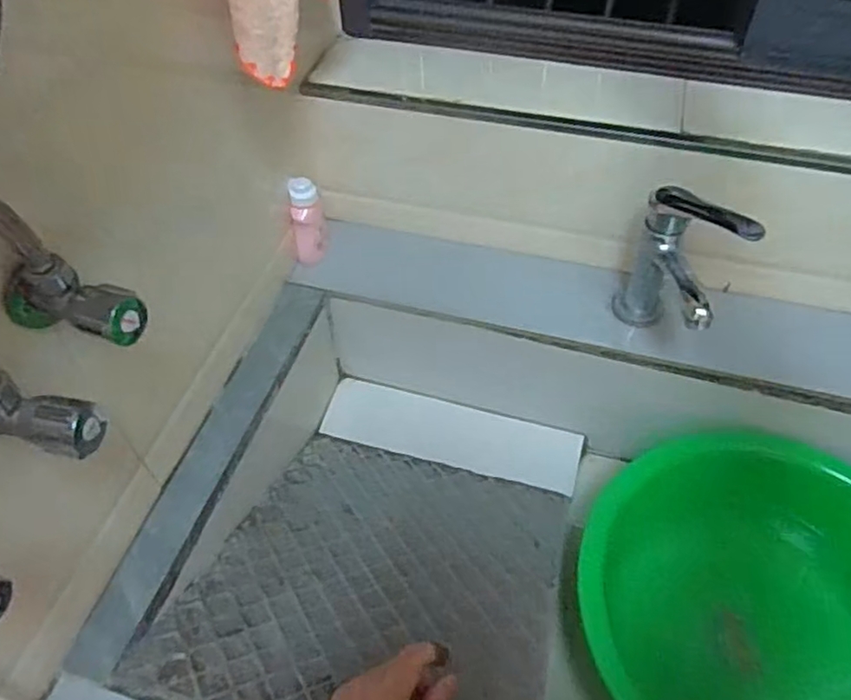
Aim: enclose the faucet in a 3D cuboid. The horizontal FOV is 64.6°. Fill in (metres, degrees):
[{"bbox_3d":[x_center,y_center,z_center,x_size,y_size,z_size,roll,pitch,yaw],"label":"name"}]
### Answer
[{"bbox_3d":[0.247,-0.062,0.695,0.117,0.177,0.103,34,60,26],"label":"faucet"}]

